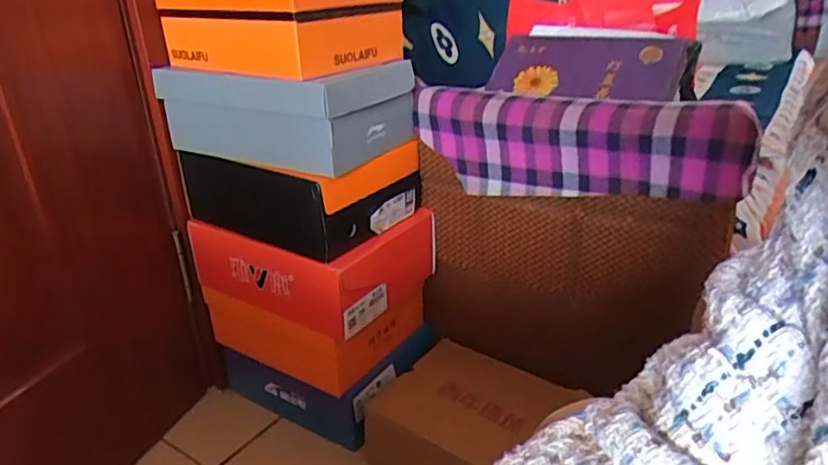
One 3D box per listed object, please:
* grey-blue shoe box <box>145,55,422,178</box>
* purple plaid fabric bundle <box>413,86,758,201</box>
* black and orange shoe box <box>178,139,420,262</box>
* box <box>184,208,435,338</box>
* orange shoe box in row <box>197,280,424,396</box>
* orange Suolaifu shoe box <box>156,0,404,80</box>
[{"bbox_3d":[-0.184,-0.183,0.864,0.321,0.126,0.216,12,28,26],"label":"grey-blue shoe box"},{"bbox_3d":[0.204,-0.118,0.799,0.452,0.135,0.078,14,29,30],"label":"purple plaid fabric bundle"},{"bbox_3d":[-0.173,-0.071,0.919,0.299,0.130,0.227,15,30,32],"label":"black and orange shoe box"},{"bbox_3d":[-0.162,0.029,0.963,0.314,0.122,0.235,15,30,32],"label":"box"},{"bbox_3d":[-0.168,0.139,1.019,0.304,0.108,0.223,12,28,27],"label":"orange shoe box in row"},{"bbox_3d":[-0.185,-0.296,0.819,0.263,0.114,0.240,15,30,32],"label":"orange Suolaifu shoe box"}]

